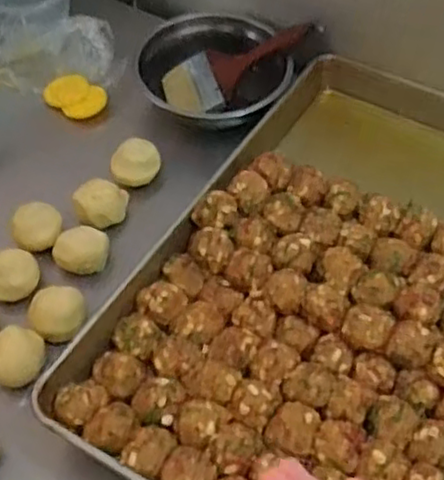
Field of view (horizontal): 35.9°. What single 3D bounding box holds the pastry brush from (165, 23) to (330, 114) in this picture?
[{"bbox_3d":[0.024,-0.224,0.882,0.215,0.041,0.101,-22,53,14],"label":"pastry brush"}]

